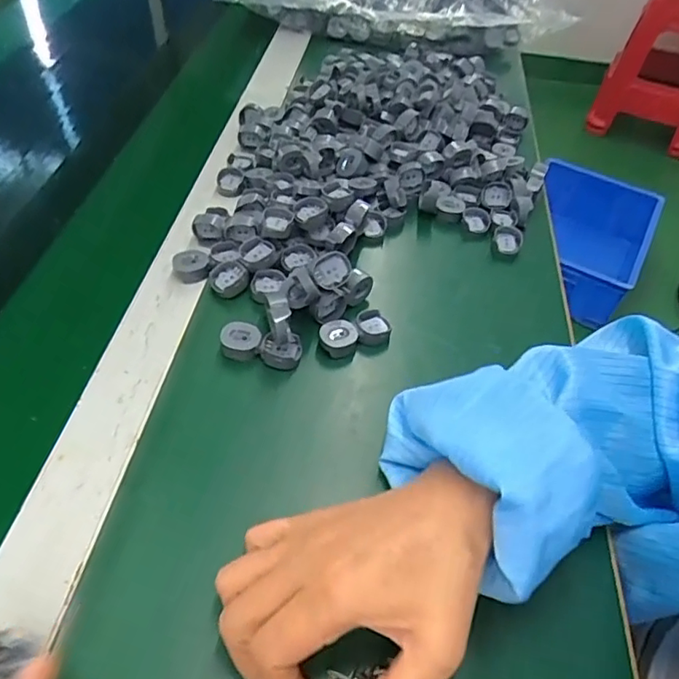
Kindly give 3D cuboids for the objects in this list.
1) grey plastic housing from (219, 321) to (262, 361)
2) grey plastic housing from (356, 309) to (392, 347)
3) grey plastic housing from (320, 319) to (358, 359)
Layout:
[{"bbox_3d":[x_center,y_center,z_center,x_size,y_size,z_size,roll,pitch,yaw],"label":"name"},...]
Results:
[{"bbox_3d":[-0.070,0.000,0.406,0.027,0.015,0.023,12,49,5],"label":"grey plastic housing"},{"bbox_3d":[0.026,-0.010,0.429,0.026,0.010,0.029,3,49,-3],"label":"grey plastic housing"},{"bbox_3d":[-0.001,0.000,0.416,0.027,0.017,0.023,7,49,1],"label":"grey plastic housing"}]

